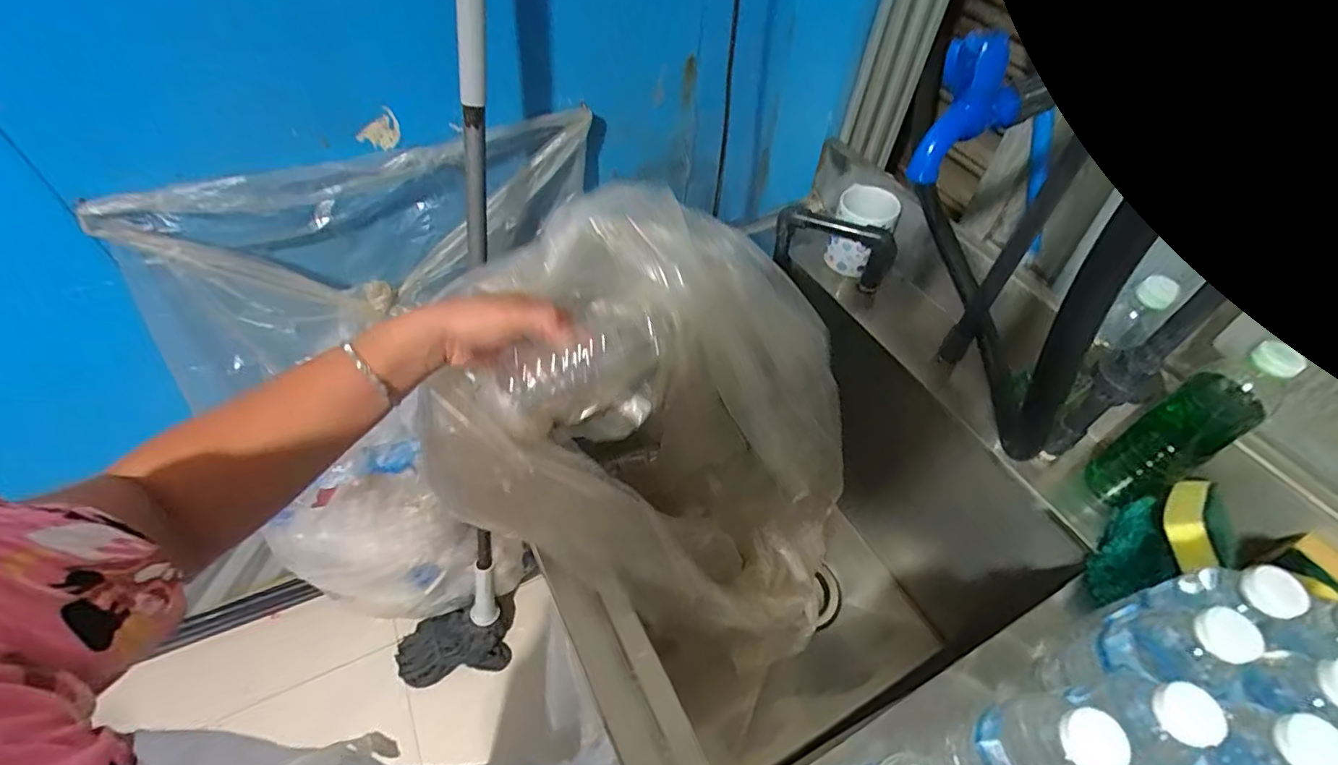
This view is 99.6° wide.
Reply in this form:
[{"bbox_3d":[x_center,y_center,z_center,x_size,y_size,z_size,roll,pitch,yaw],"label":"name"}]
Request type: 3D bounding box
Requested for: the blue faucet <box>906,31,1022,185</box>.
[{"bbox_3d":[0.191,-0.175,0.358,0.072,0.079,0.028,-27,58,-23],"label":"blue faucet"}]

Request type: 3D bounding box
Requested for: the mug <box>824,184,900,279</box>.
[{"bbox_3d":[0.269,-0.211,0.796,0.082,0.106,0.074,23,54,14],"label":"mug"}]

